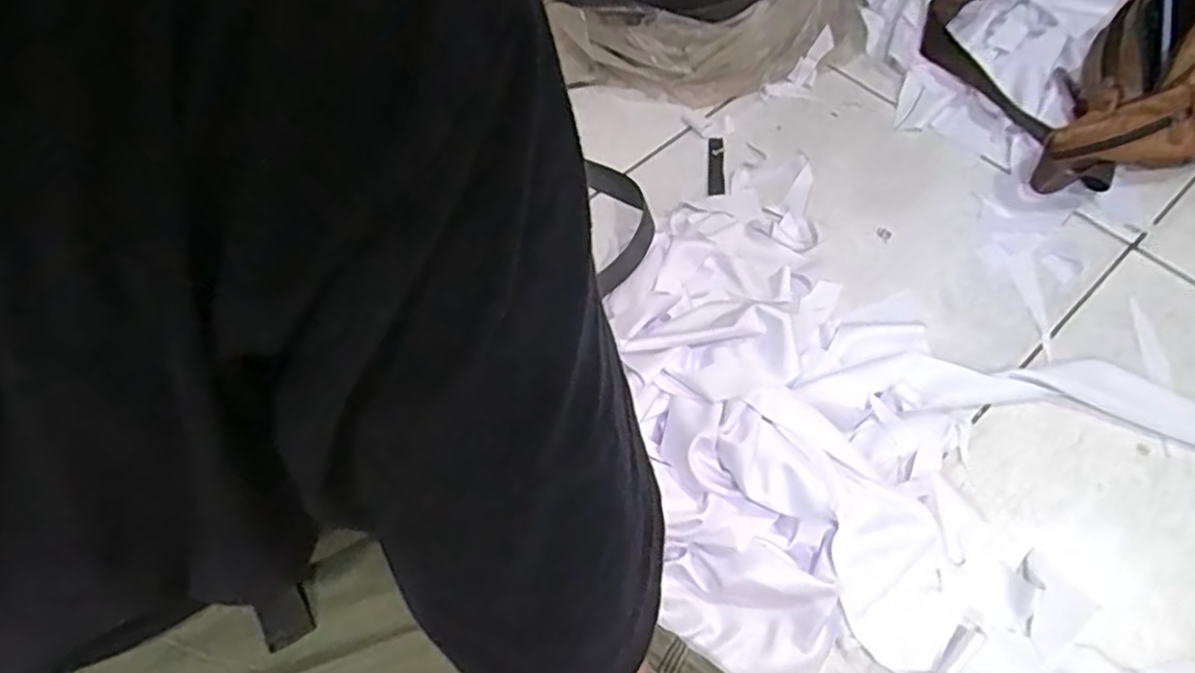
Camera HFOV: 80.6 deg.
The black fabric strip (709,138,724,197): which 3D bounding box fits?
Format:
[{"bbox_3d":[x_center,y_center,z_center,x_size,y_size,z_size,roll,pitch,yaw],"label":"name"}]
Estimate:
[{"bbox_3d":[0.123,-0.175,0.732,0.016,0.011,0.083,3,59,3],"label":"black fabric strip"}]

